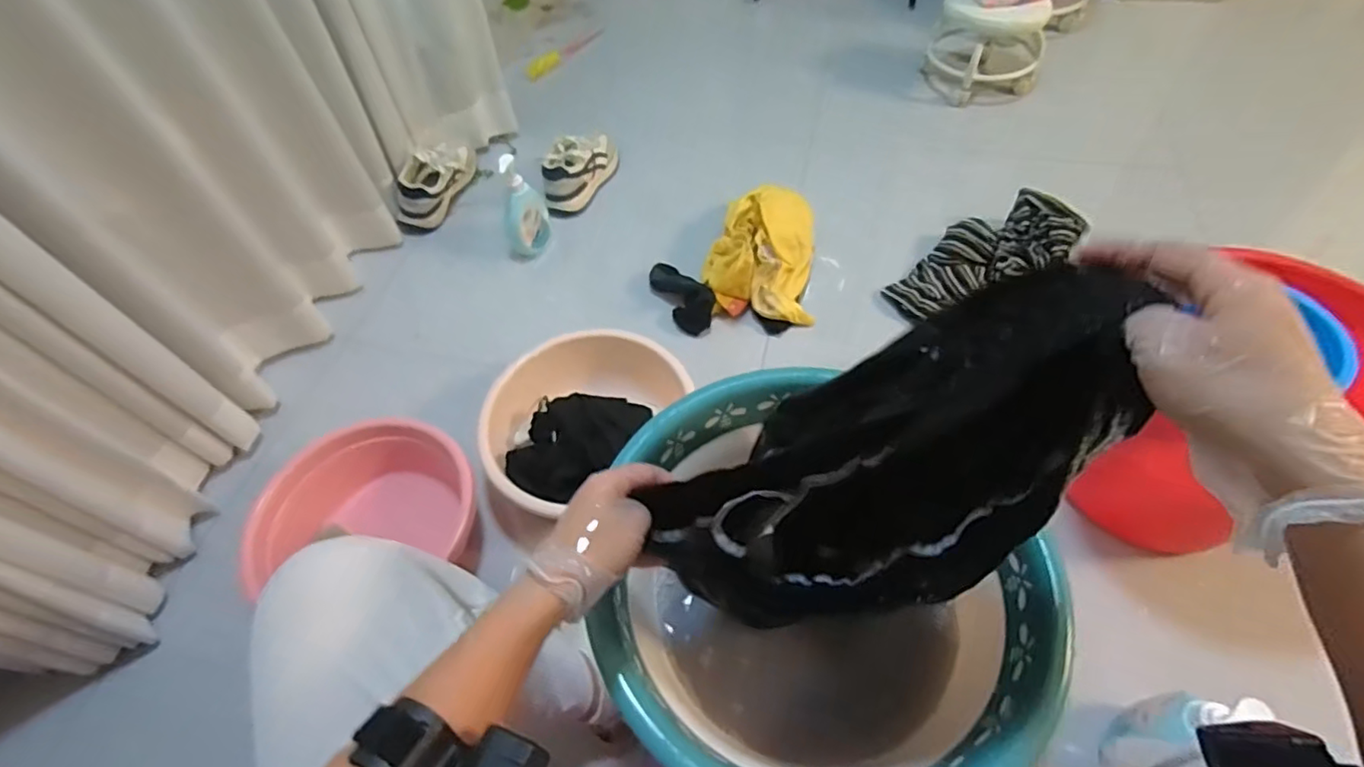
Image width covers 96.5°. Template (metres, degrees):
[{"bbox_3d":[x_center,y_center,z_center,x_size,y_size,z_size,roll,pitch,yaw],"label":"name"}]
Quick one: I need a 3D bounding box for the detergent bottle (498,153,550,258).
[{"bbox_3d":[-0.328,-0.370,1.238,0.085,0.235,0.098,-16,55,-7],"label":"detergent bottle"}]

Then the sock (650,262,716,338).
[{"bbox_3d":[0.005,-0.170,1.168,0.080,0.049,0.166,-25,56,-13],"label":"sock"}]

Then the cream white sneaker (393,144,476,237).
[{"bbox_3d":[-0.556,-0.456,1.387,0.092,0.140,0.257,5,55,8],"label":"cream white sneaker"}]

